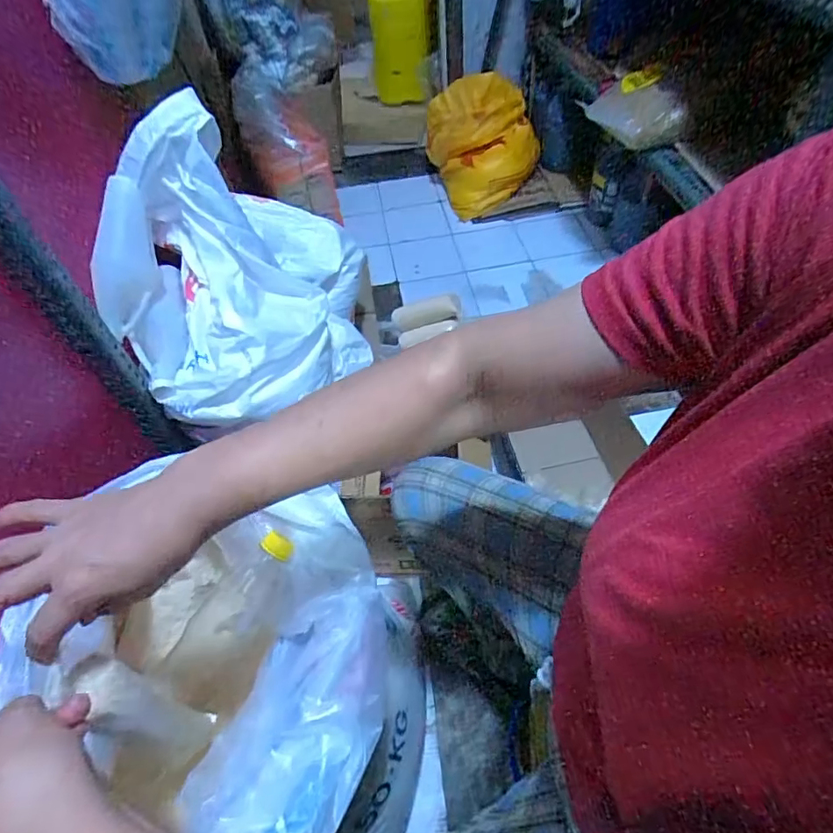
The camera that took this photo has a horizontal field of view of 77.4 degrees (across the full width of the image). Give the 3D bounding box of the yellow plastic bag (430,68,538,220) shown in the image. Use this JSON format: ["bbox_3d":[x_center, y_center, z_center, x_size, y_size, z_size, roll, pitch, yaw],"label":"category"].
[{"bbox_3d":[0.208,-0.925,1.745,0.304,0.249,0.451,-16,52,-8],"label":"yellow plastic bag"}]

